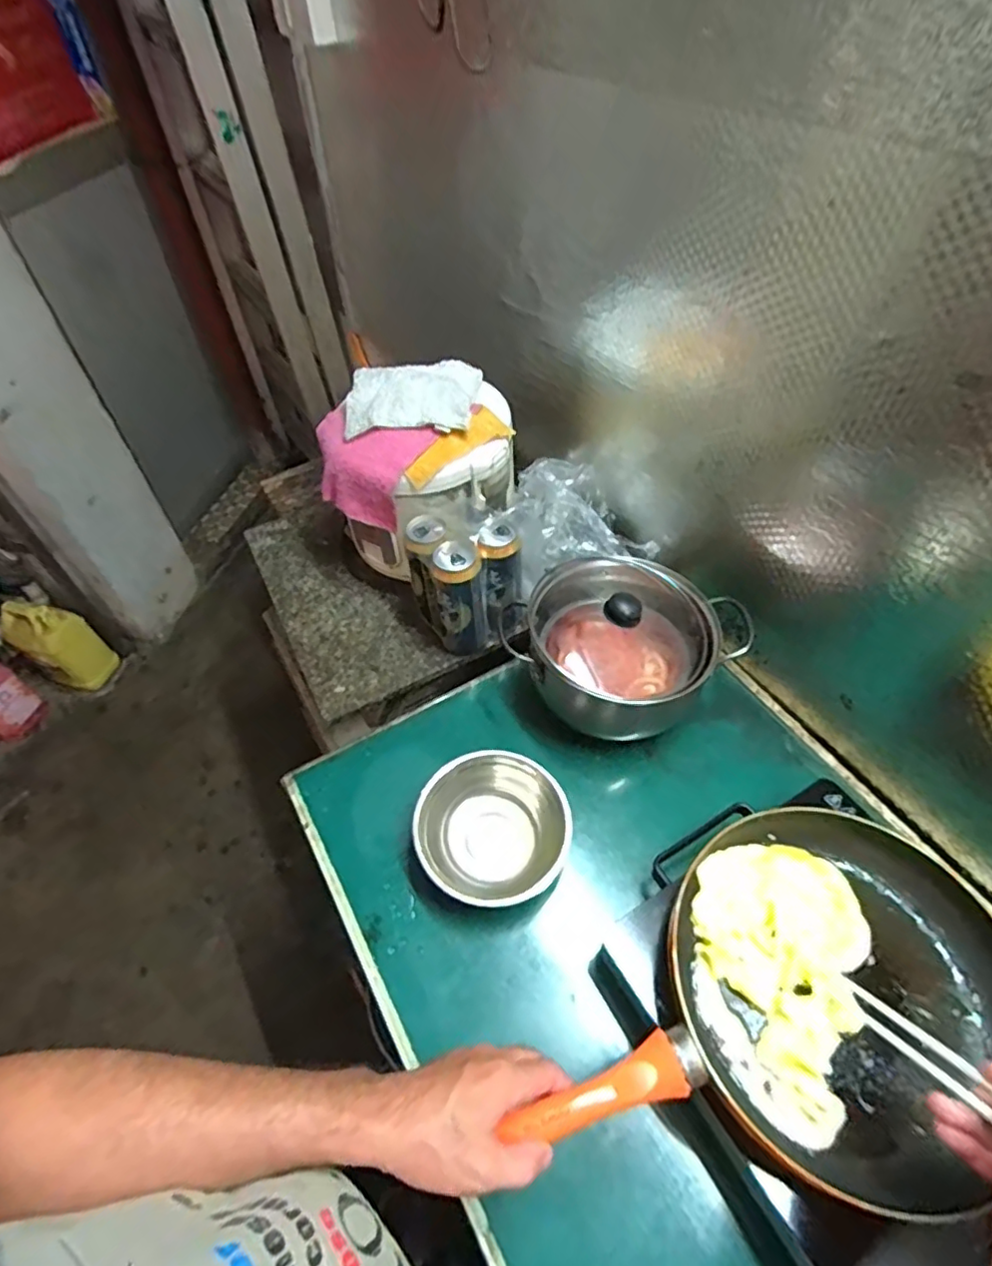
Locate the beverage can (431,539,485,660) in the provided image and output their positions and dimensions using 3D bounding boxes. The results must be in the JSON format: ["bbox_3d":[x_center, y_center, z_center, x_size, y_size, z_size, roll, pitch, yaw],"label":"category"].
[{"bbox_3d":[-0.052,-0.042,0.823,0.073,0.170,0.064,-10,52,-6],"label":"beverage can"}]

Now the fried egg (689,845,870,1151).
[{"bbox_3d":[0.242,0.285,0.529,0.140,0.030,0.222,20,55,16],"label":"fried egg"}]

